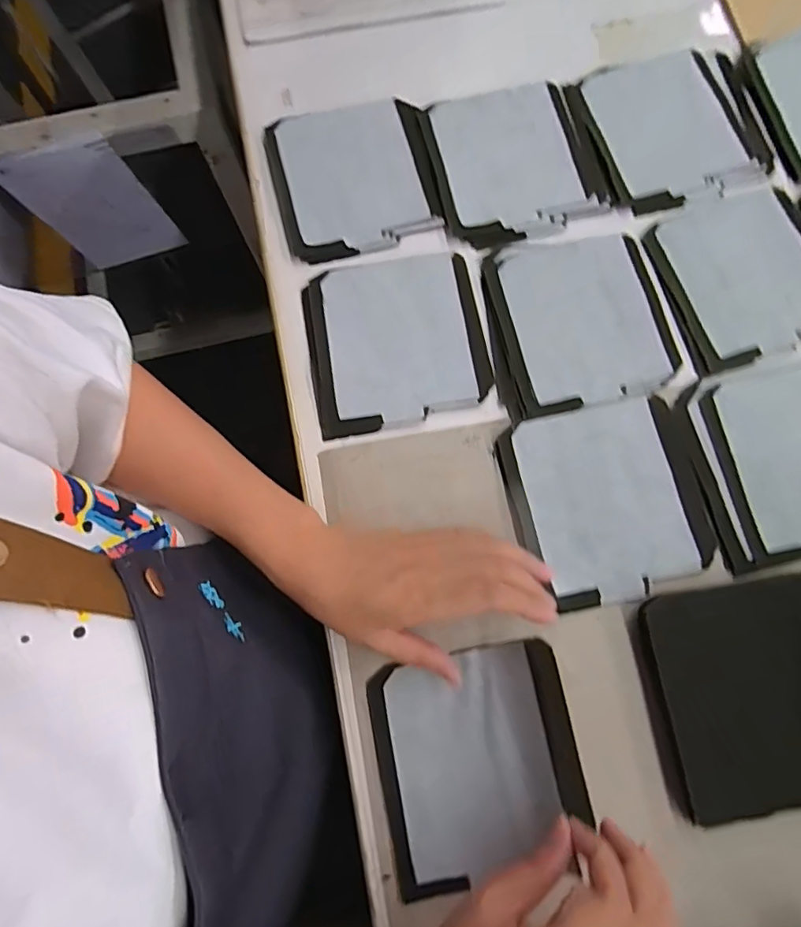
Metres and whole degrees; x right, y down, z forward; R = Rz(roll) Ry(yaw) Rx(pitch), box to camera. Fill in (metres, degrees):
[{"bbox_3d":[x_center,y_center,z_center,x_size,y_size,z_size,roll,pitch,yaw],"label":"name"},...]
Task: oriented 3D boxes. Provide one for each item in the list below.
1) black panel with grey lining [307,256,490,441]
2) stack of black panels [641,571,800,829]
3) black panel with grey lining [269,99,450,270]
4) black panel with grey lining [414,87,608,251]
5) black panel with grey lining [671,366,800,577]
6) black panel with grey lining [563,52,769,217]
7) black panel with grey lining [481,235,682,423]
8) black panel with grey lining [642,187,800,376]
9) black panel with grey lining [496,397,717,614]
[{"bbox_3d":[-0.003,-0.097,0.409,0.134,0.007,0.136,-11,78,-1],"label":"black panel with grey lining"},{"bbox_3d":[0.239,0.148,0.342,0.137,0.012,0.134,-9,68,-2],"label":"stack of black panels"},{"bbox_3d":[-0.039,-0.245,0.443,0.133,0.006,0.141,-15,78,-2],"label":"black panel with grey lining"},{"bbox_3d":[0.091,-0.255,0.439,0.126,0.010,0.139,-14,78,-2],"label":"black panel with grey lining"},{"bbox_3d":[0.290,-0.004,0.381,0.146,0.008,0.133,-13,78,-1],"label":"black panel with grey lining"},{"bbox_3d":[0.227,-0.288,0.448,0.128,0.004,0.140,-15,78,-2],"label":"black panel with grey lining"},{"bbox_3d":[0.139,-0.113,0.409,0.136,0.005,0.144,-9,78,-1],"label":"black panel with grey lining"},{"bbox_3d":[0.280,-0.152,0.421,0.138,0.006,0.135,-18,78,-2],"label":"black panel with grey lining"},{"bbox_3d":[0.150,0.026,0.379,0.135,0.005,0.138,-13,78,-1],"label":"black panel with grey lining"}]

